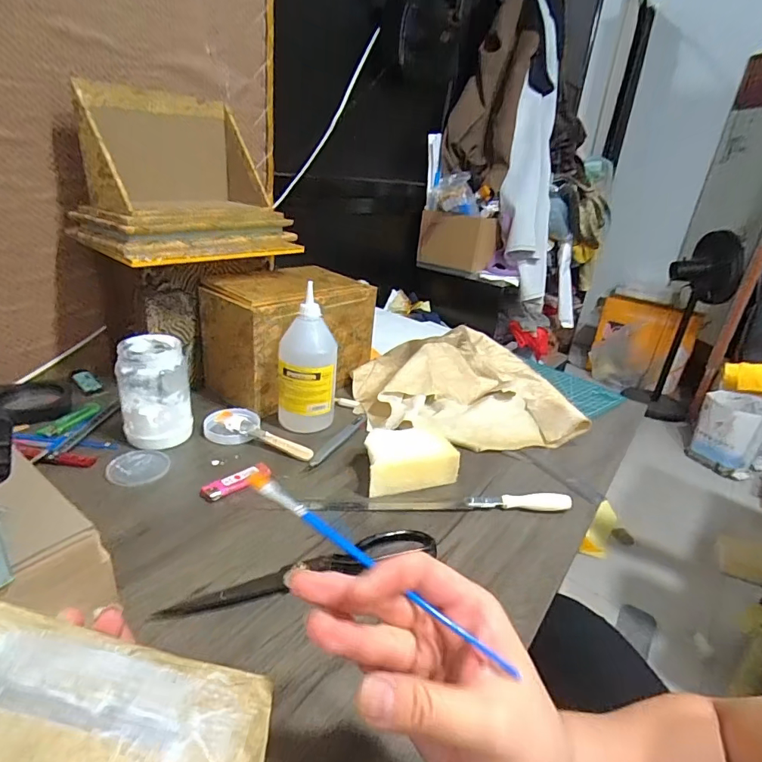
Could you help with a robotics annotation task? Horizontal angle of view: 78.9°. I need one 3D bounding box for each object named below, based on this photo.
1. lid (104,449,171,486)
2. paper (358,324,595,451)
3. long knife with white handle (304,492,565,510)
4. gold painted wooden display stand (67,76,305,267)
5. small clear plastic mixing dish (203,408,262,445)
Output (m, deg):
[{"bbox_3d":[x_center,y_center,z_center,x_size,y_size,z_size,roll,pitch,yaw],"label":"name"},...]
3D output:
[{"bbox_3d":[-0.279,0.098,0.535,0.064,0.005,0.064,6,25,-3],"label":"lid"},{"bbox_3d":[0.111,-0.009,0.778,0.308,0.062,0.356,1,25,-13],"label":"paper"},{"bbox_3d":[0.067,0.132,0.521,0.298,0.019,0.020,3,25,-7],"label":"long knife with white handle"},{"bbox_3d":[-0.269,-0.284,0.642,0.219,0.184,0.264,25,30,34],"label":"gold painted wooden display stand"},{"bbox_3d":[-0.197,0.058,0.614,0.071,0.025,0.064,0,26,-13],"label":"small clear plastic mixing dish"}]

